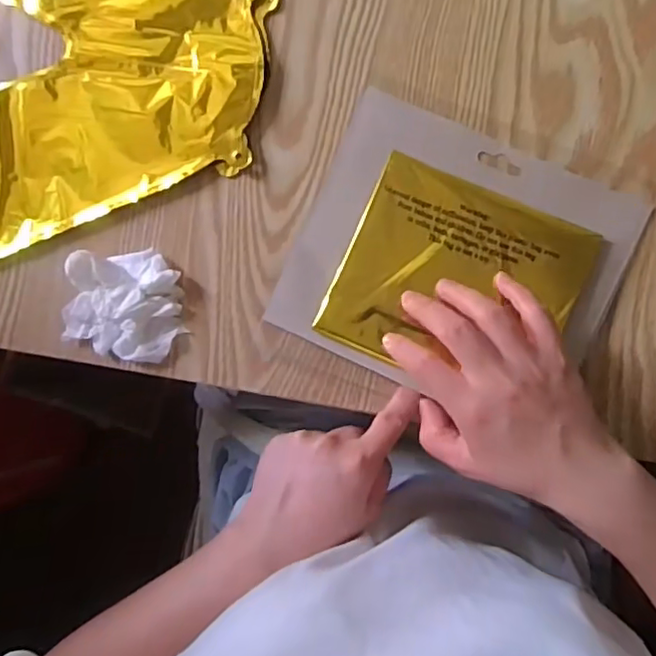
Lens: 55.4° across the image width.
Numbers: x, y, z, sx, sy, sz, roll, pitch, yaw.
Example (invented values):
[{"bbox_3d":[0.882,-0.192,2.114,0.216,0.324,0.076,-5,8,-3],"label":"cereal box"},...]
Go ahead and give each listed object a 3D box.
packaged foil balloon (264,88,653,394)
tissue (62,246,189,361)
[{"bbox_3d":[0.080,-0.041,0.396,0.193,0.016,0.163,24,95,3],"label":"packaged foil balloon"},{"bbox_3d":[-0.136,-0.013,0.406,0.078,0.021,0.070,-3,93,5],"label":"tissue"}]

